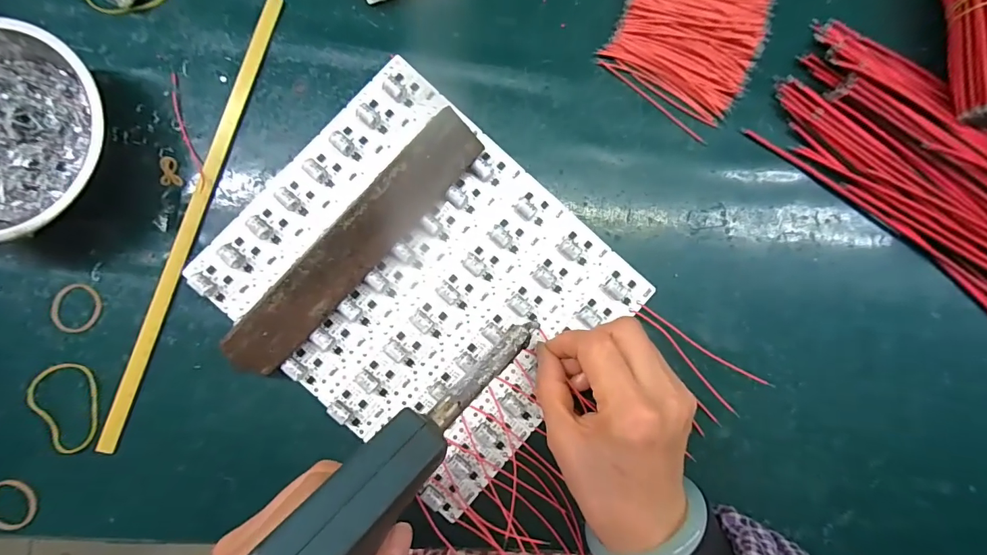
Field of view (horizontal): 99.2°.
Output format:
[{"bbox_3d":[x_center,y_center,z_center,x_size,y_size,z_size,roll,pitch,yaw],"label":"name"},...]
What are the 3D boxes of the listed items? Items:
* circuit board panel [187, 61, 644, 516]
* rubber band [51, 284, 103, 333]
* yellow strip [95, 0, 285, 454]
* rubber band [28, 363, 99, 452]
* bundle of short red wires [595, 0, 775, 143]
[{"bbox_3d":[-0.046,0.002,0.275,0.237,0.014,0.195,42,87,0],"label":"circuit board panel"},{"bbox_3d":[-0.269,0.020,0.269,0.030,0.004,0.031,1,88,-2],"label":"rubber band"},{"bbox_3d":[-0.197,-0.040,0.275,0.011,0.008,0.309,18,87,-1],"label":"yellow strip"},{"bbox_3d":[-0.272,0.083,0.265,0.043,0.004,0.056,-1,88,-2],"label":"rubber band"},{"bbox_3d":[0.136,-0.171,0.292,0.101,0.014,0.119,22,87,-1],"label":"bundle of short red wires"}]

